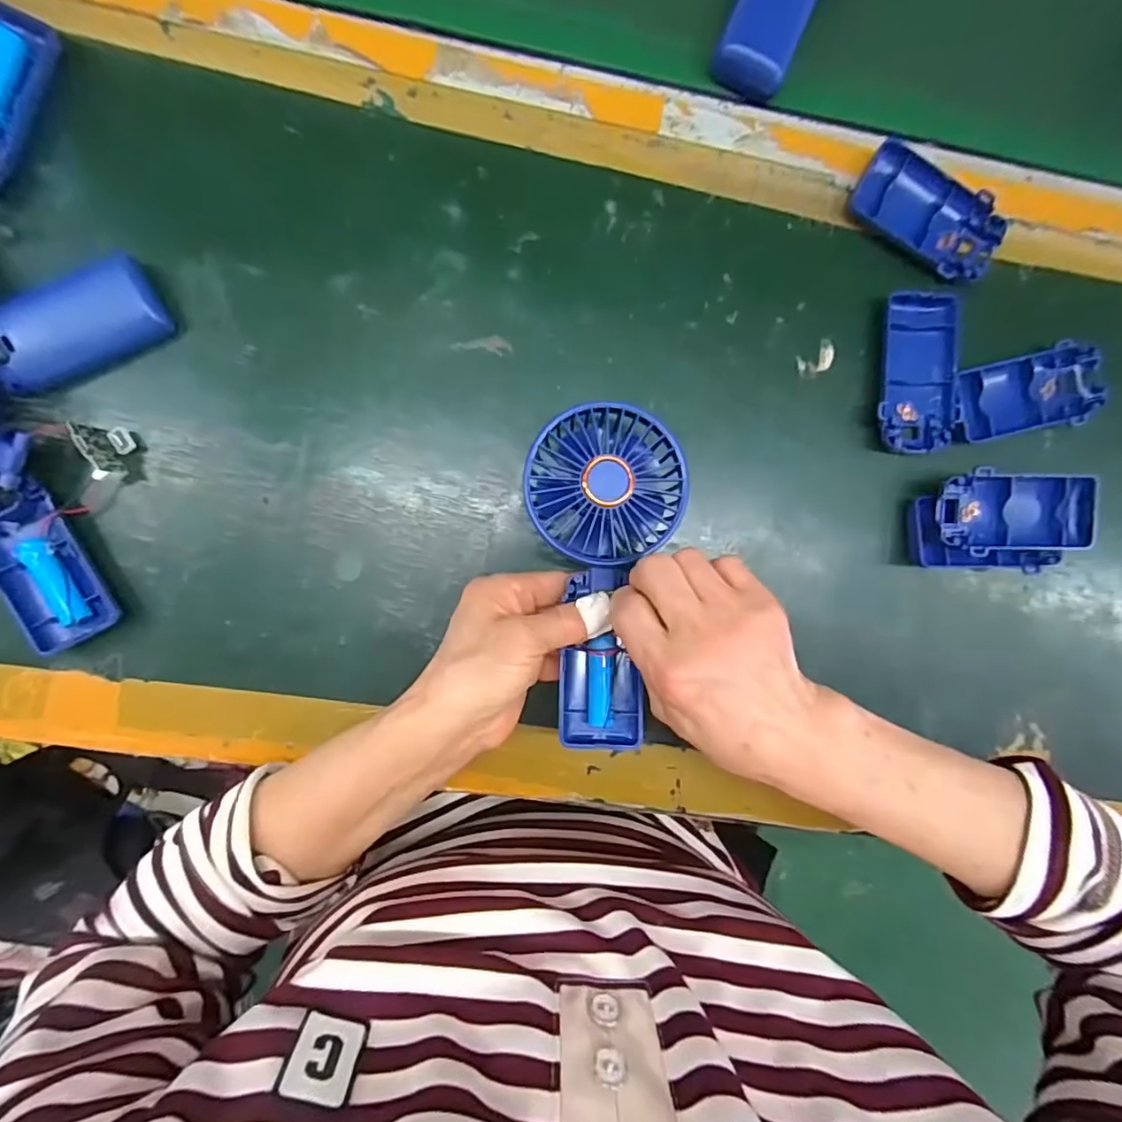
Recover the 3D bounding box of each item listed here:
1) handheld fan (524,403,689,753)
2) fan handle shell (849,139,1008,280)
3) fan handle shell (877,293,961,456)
[{"bbox_3d":[0.023,0.009,0.301,0.080,0.027,0.180,1,91,-5],"label":"handheld fan"},{"bbox_3d":[0.221,-0.207,0.337,0.092,0.016,0.048,30,90,-5],"label":"fan handle shell"},{"bbox_3d":[0.217,-0.114,0.341,0.047,0.013,0.095,1,93,-5],"label":"fan handle shell"}]

